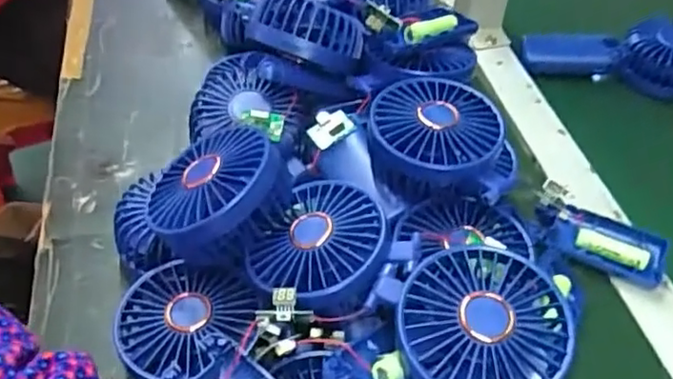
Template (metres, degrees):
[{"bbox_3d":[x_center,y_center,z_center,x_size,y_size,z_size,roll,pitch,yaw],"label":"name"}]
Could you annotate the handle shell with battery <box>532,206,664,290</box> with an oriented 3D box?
[{"bbox_3d":[0.190,0.039,0.461,0.090,0.014,0.042,20,49,16],"label":"handle shell with battery"}]

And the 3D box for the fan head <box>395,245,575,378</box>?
[{"bbox_3d":[0.075,0.073,0.329,0.087,0.037,0.087,0,57,0],"label":"fan head"}]

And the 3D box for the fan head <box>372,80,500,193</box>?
[{"bbox_3d":[0.065,-0.034,0.429,0.084,0.043,0.081,8,47,5],"label":"fan head"}]

